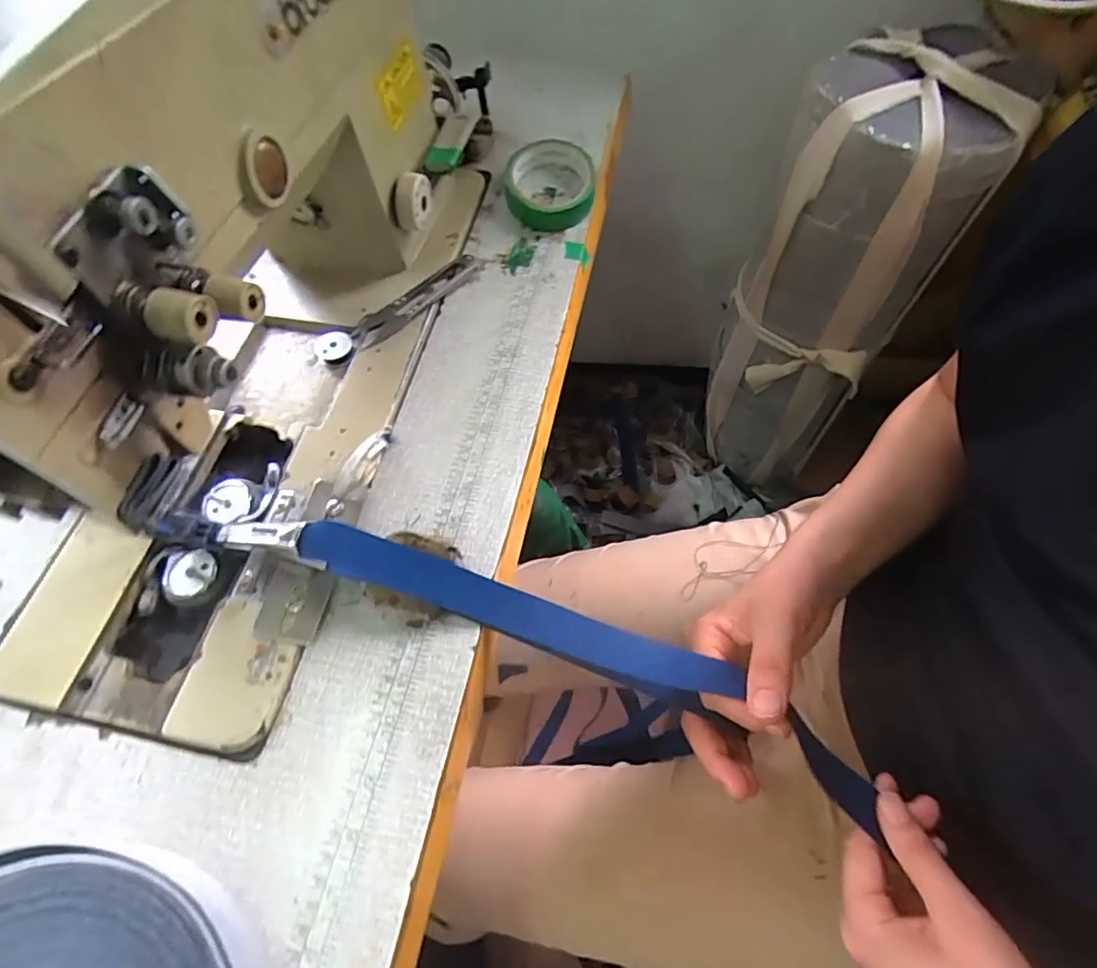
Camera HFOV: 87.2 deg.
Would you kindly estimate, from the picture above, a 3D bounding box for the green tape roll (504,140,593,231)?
[{"bbox_3d":[0.000,-0.272,0.521,0.077,0.025,0.097,-9,63,-4],"label":"green tape roll"}]

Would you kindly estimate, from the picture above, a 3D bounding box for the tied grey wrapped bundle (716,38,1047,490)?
[{"bbox_3d":[0.366,-0.221,0.835,0.219,0.666,0.161,27,66,16],"label":"tied grey wrapped bundle"}]

